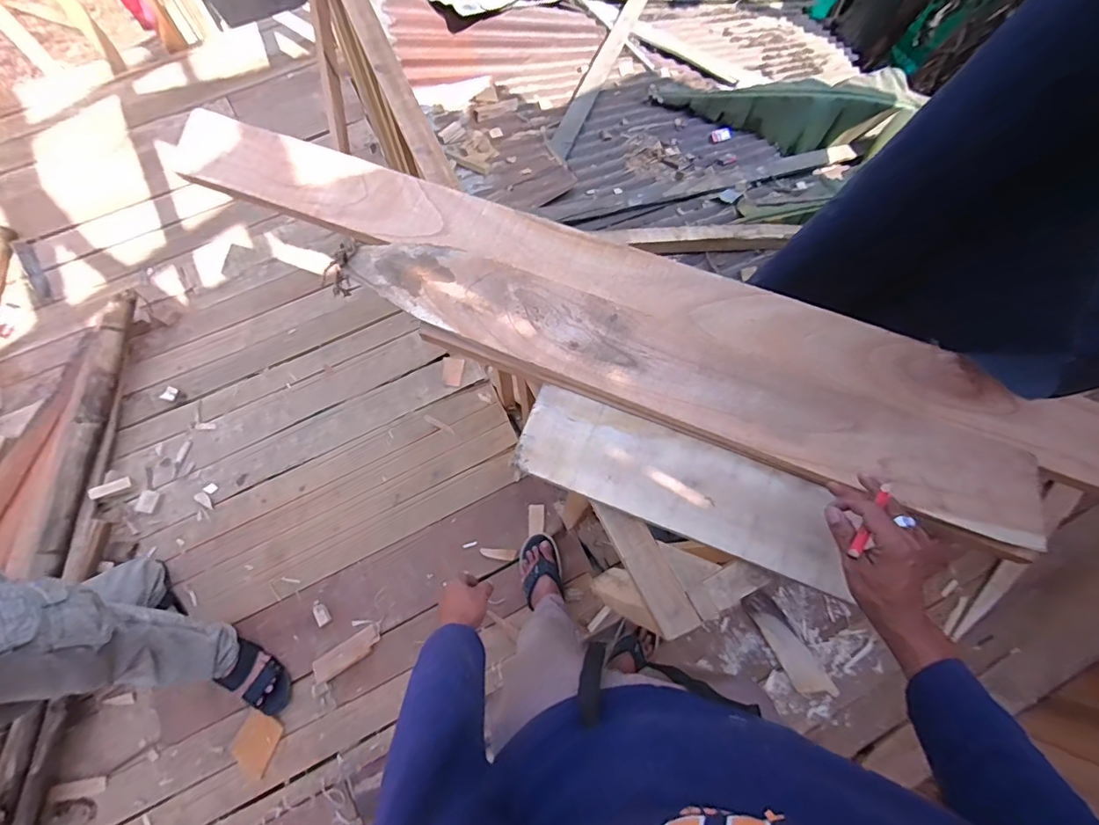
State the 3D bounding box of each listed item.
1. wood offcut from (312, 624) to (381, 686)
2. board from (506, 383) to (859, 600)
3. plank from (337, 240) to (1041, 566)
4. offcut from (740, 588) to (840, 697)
[{"bbox_3d":[-0.519,0.620,1.261,0.181,0.011,0.059,-31,76,-8],"label":"wood offcut"},{"bbox_3d":[0.159,0.089,0.614,0.403,0.026,0.119,22,75,8],"label":"board"},{"bbox_3d":[0.169,-0.059,0.640,0.866,0.041,0.148,22,75,7],"label":"plank"},{"bbox_3d":[0.616,0.602,1.275,0.084,0.009,0.293,-32,76,-8],"label":"offcut"}]

